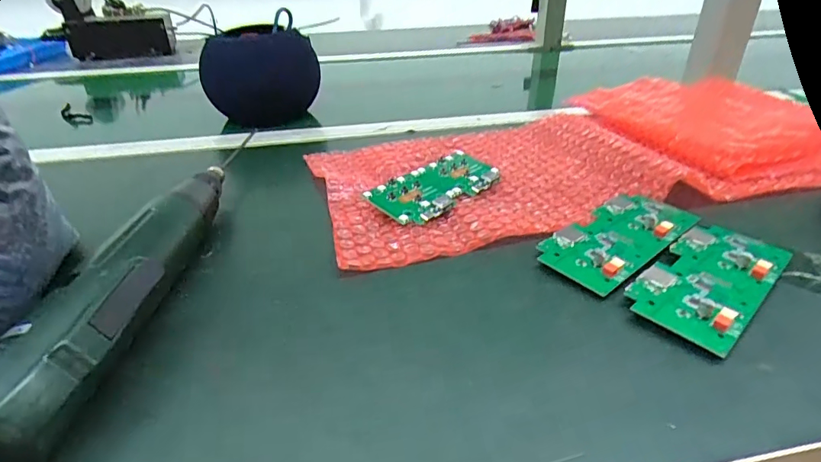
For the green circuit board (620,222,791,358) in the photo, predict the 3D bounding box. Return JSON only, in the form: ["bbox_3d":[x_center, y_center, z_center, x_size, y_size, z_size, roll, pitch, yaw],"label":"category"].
[{"bbox_3d":[0.170,0.025,0.265,0.113,0.008,0.053,-26,39,-36],"label":"green circuit board"}]

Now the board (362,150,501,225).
[{"bbox_3d":[0.024,-0.037,0.366,0.053,0.009,0.115,24,39,35],"label":"board"}]

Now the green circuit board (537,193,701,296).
[{"bbox_3d":[0.134,0.002,0.304,0.115,0.009,0.055,-24,38,-33],"label":"green circuit board"}]

